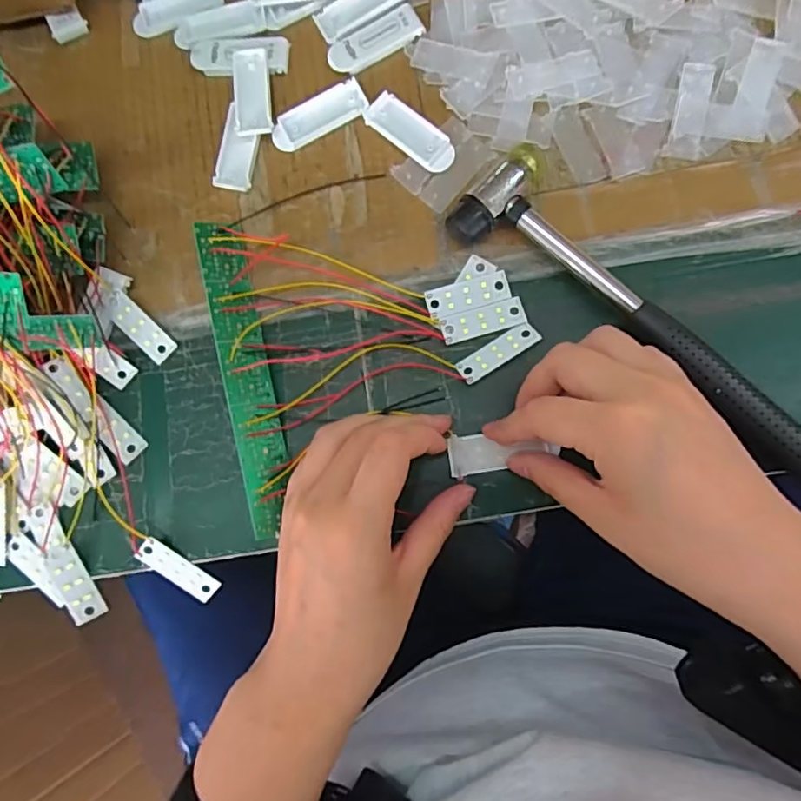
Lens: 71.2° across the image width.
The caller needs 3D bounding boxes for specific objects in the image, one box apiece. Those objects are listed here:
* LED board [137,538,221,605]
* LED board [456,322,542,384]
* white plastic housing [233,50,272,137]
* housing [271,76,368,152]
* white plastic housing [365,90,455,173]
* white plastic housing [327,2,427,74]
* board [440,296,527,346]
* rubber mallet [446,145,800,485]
[{"bbox_3d":[-0.119,0.091,0.303,0.046,0.004,0.016,41,92,-10],"label":"LED board"},{"bbox_3d":[0.053,-0.025,0.301,0.046,0.005,0.013,-32,82,1],"label":"LED board"},{"bbox_3d":[-0.085,-0.179,0.325,0.020,0.011,0.051,-5,83,4],"label":"white plastic housing"},{"bbox_3d":[-0.048,-0.166,0.326,0.057,0.005,0.022,-27,82,1],"label":"housing"},{"bbox_3d":[0.006,-0.153,0.319,0.058,0.006,0.022,41,88,8],"label":"white plastic housing"},{"bbox_3d":[-0.015,-0.209,0.325,0.056,0.004,0.021,-27,82,1],"label":"white plastic housing"},{"bbox_3d":[0.045,-0.044,0.305,0.045,0.004,0.016,-16,83,3],"label":"board"},{"bbox_3d":[0.131,-0.042,0.290,0.232,0.022,0.055,40,88,8],"label":"rubber mallet"}]

